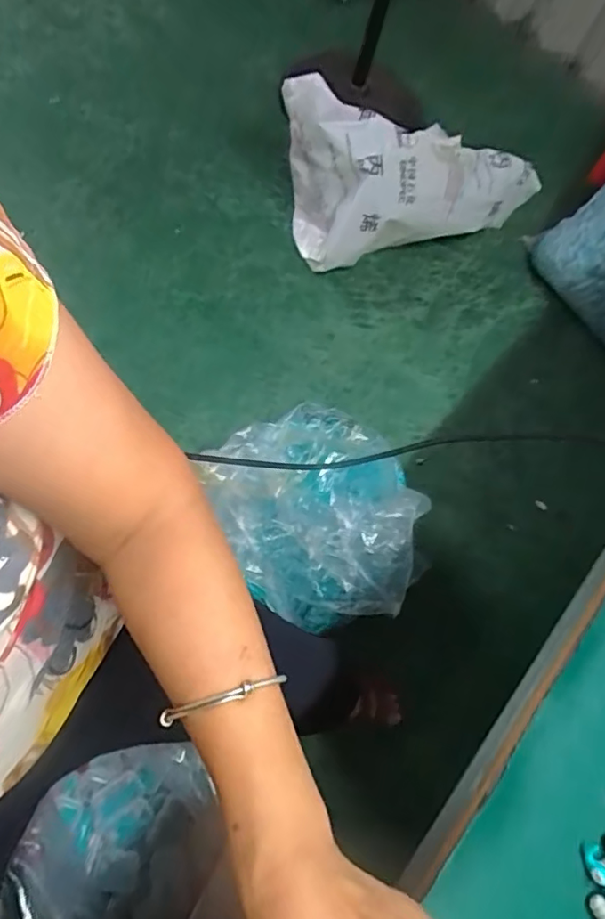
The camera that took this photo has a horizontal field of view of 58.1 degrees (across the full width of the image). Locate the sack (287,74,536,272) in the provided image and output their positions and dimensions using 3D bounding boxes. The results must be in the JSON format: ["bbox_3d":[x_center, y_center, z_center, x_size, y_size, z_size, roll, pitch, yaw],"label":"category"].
[{"bbox_3d":[0.266,-0.677,1.271,0.554,0.319,0.340,-23,74,-18],"label":"sack"}]

